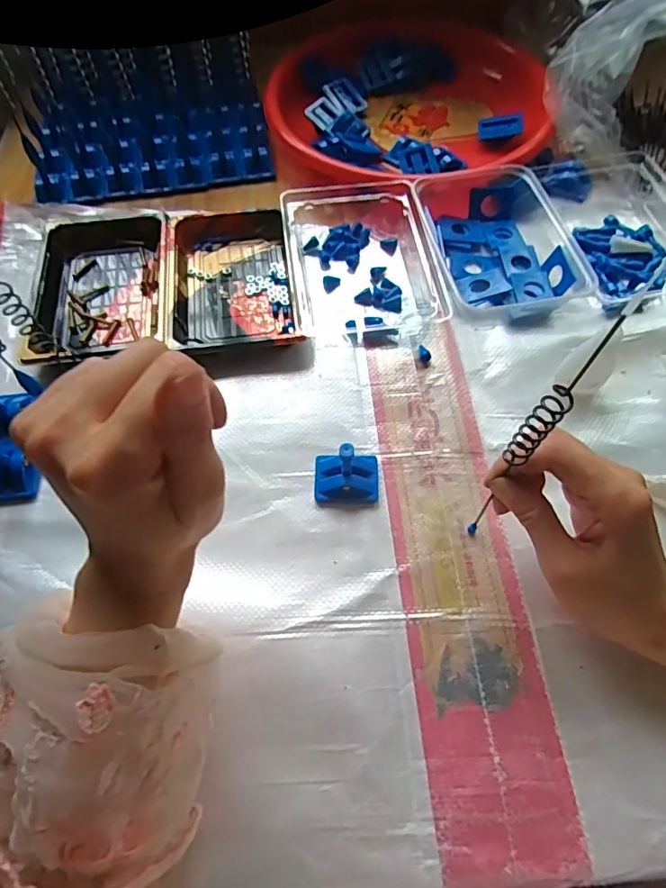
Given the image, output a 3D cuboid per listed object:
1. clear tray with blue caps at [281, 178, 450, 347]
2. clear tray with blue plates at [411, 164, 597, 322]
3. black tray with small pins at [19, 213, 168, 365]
[{"bbox_3d":[0.023,-0.166,0.441,0.118,0.031,0.177,-10,61,-4],"label":"clear tray with blue caps"},{"bbox_3d":[0.138,-0.174,0.441,0.110,0.034,0.161,-11,61,-5],"label":"clear tray with blue plates"},{"bbox_3d":[-0.199,-0.143,0.441,0.114,0.022,0.161,-8,61,-3],"label":"black tray with small pins"}]

